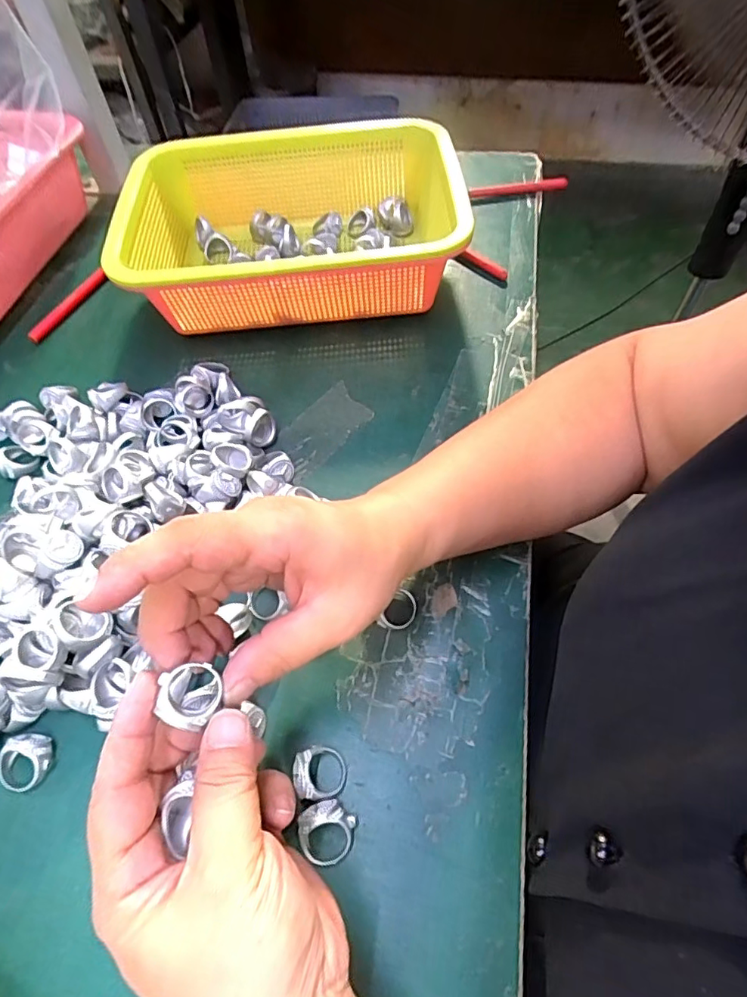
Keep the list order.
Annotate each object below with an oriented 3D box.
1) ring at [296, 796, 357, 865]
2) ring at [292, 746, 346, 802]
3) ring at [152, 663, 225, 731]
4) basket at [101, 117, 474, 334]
[{"bbox_3d":[-0.021,0.153,0.247,0.023,0.017,0.025,-2,58,3],"label":"ring"},{"bbox_3d":[-0.026,0.133,0.260,0.024,0.016,0.024,-2,58,3],"label":"ring"},{"bbox_3d":[-0.069,0.075,0.202,0.020,0.009,0.023,-4,57,2],"label":"ring"},{"bbox_3d":[-0.067,-0.220,0.448,0.255,0.085,0.191,-7,57,0],"label":"basket"}]

